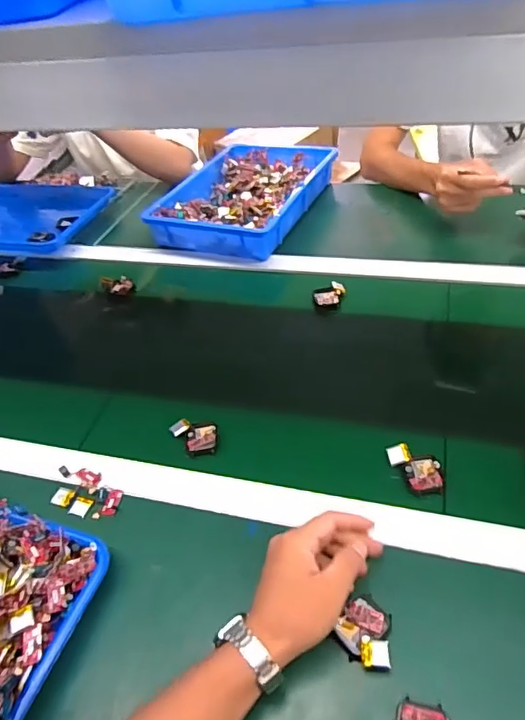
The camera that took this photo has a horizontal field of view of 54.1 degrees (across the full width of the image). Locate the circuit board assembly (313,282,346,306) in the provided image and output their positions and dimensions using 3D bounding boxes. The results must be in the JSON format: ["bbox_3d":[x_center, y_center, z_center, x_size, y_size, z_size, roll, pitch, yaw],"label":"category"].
[{"bbox_3d":[0.100,-0.099,0.772,0.047,0.017,0.038,-3,43,6],"label":"circuit board assembly"}]

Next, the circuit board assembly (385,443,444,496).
[{"bbox_3d":[0.158,0.113,0.532,0.053,0.014,0.051,0,44,9],"label":"circuit board assembly"}]

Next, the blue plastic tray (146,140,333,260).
[{"bbox_3d":[-0.032,-0.325,1.007,0.260,0.053,0.378,14,47,22],"label":"blue plastic tray"}]

